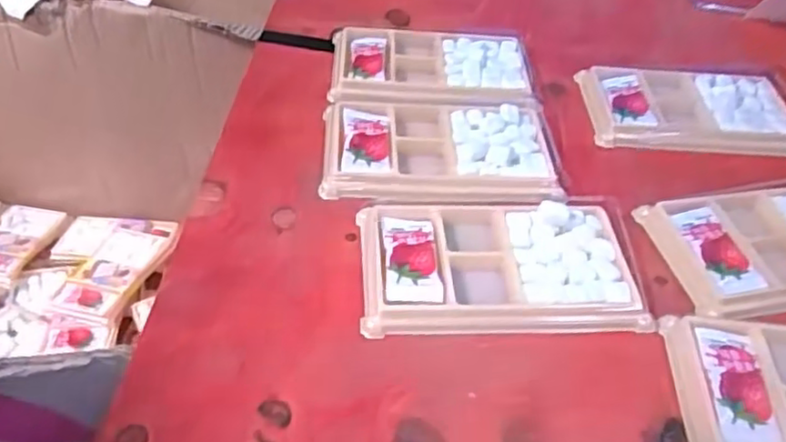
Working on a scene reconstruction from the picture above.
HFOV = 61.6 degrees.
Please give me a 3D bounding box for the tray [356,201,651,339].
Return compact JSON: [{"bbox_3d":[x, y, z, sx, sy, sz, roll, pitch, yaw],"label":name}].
[{"bbox_3d":[0.057,0.020,0.332,0.143,0.013,0.078,-1,46,-6],"label":"tray"}]

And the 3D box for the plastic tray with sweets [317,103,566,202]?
[{"bbox_3d":[0.029,-0.044,0.392,0.136,0.011,0.090,2,46,-3],"label":"plastic tray with sweets"}]

